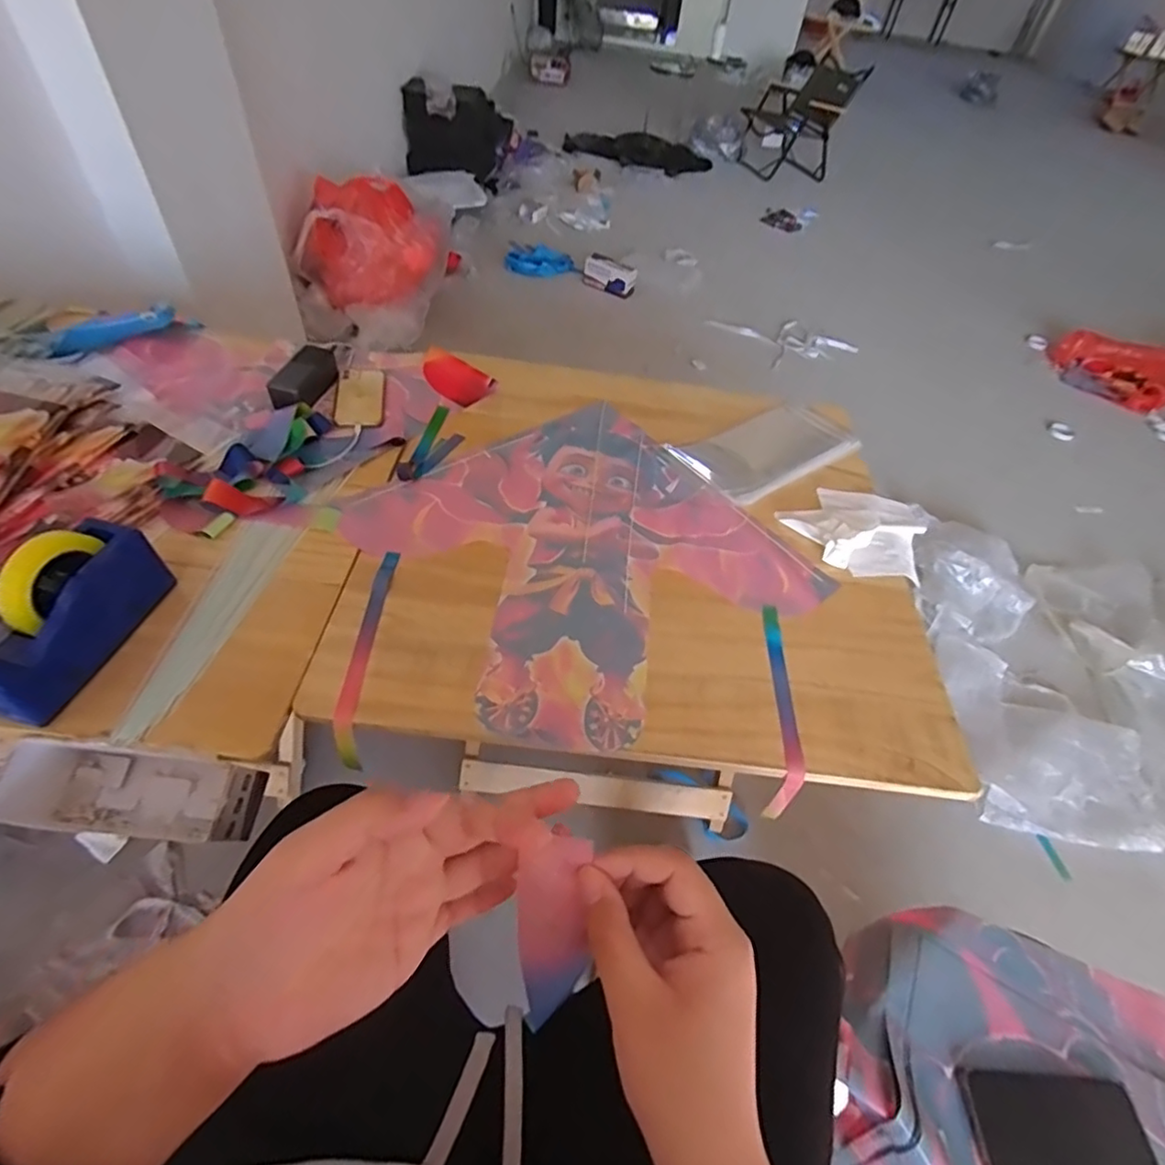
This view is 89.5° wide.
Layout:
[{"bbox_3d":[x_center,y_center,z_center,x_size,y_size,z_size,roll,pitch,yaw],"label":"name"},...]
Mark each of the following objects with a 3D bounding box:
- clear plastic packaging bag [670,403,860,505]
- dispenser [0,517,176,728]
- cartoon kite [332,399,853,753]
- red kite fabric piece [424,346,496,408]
[{"bbox_3d":[0.319,-0.234,1.017,0.307,0.025,0.168,-24,57,-25],"label":"clear plastic packaging bag"},{"bbox_3d":[-0.546,0.032,0.621,0.061,0.143,0.209,17,51,6],"label":"dispenser"},{"bbox_3d":[0.005,-0.048,0.843,0.507,0.012,0.511,-30,63,-27],"label":"cartoon kite"},{"bbox_3d":[-0.240,-0.376,1.069,0.165,0.018,0.090,31,53,18],"label":"red kite fabric piece"}]

